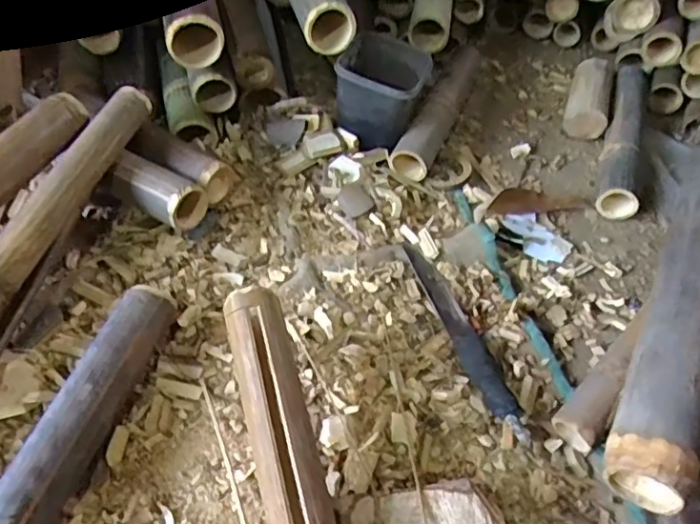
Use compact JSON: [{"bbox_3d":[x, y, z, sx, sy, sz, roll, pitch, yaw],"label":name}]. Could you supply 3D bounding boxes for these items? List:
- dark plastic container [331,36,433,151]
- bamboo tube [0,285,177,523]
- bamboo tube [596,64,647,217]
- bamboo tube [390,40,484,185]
[{"bbox_3d":[0.041,-0.232,0.831,0.110,0.117,0.118,17,52,8],"label":"dark plastic container"},{"bbox_3d":[-0.242,0.138,0.550,0.055,0.052,0.260,17,52,8],"label":"bamboo tube"},{"bbox_3d":[0.406,-0.187,0.880,0.057,0.053,0.320,17,52,8],"label":"bamboo tube"},{"bbox_3d":[0.136,-0.233,0.890,0.056,0.053,0.307,21,53,11],"label":"bamboo tube"}]

